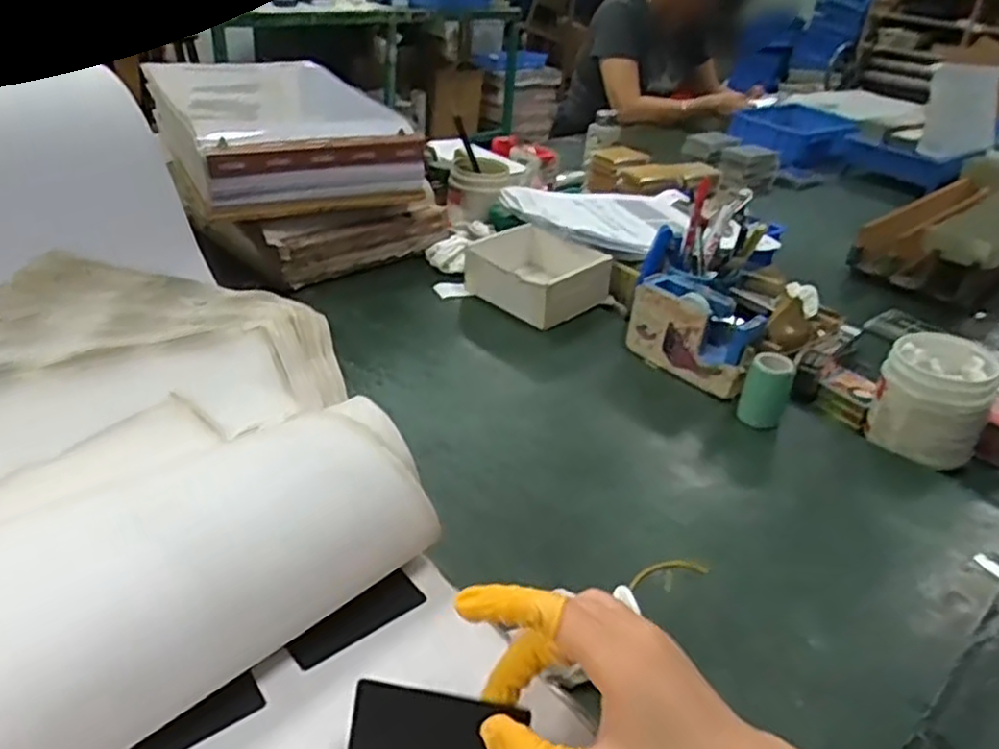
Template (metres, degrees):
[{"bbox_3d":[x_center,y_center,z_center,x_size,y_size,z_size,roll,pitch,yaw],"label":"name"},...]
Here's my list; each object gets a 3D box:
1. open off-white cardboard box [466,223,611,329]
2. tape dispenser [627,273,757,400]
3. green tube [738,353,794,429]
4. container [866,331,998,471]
[{"bbox_3d":[0.049,-0.118,0.880,0.120,0.061,0.129,-25,43,-38],"label":"open off-white cardboard box"},{"bbox_3d":[0.202,-0.037,0.759,0.055,0.083,0.140,-20,40,-33],"label":"tape dispenser"},{"bbox_3d":[0.246,0.019,0.687,0.040,0.072,0.032,18,35,20],"label":"green tube"},{"bbox_3d":[0.411,0.018,0.697,0.092,0.084,0.092,28,40,32],"label":"container"}]

